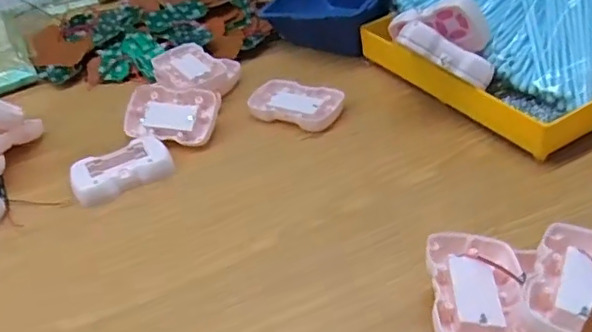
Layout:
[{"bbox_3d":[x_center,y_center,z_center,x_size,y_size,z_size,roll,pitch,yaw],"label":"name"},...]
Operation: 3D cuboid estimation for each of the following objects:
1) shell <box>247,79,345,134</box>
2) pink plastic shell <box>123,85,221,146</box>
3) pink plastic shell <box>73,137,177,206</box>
[{"bbox_3d":[0.000,-0.059,0.559,0.084,0.020,0.048,16,43,26],"label":"shell"},{"bbox_3d":[-0.119,-0.048,0.553,0.089,0.018,0.058,4,71,12],"label":"pink plastic shell"},{"bbox_3d":[-0.155,0.002,0.512,0.084,0.020,0.051,-21,40,-18],"label":"pink plastic shell"}]

